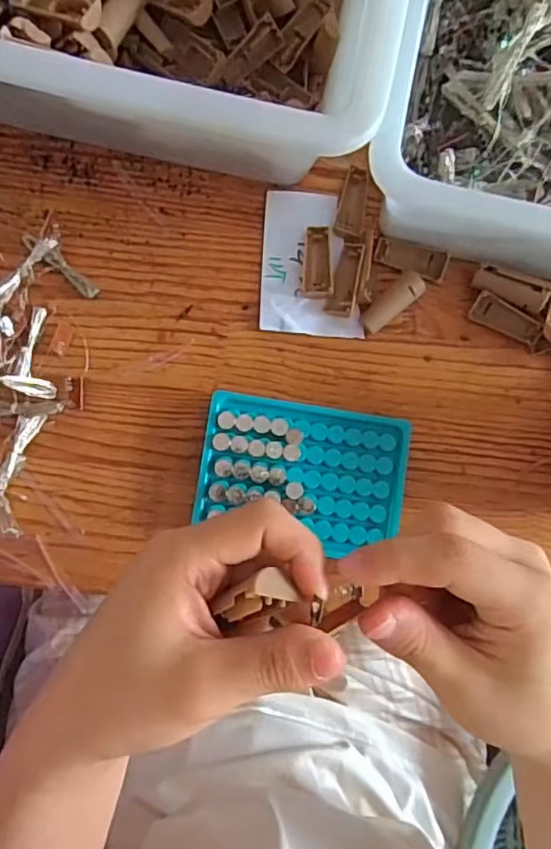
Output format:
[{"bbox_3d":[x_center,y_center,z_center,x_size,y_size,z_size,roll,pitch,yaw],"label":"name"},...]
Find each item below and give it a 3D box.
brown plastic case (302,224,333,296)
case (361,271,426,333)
[{"bbox_3d":[0.030,-0.113,0.419,0.020,0.007,0.050,3,84,-5],"label":"brown plastic case"},{"bbox_3d":[0.080,-0.084,0.417,0.050,0.005,0.017,-43,89,6],"label":"case"}]

